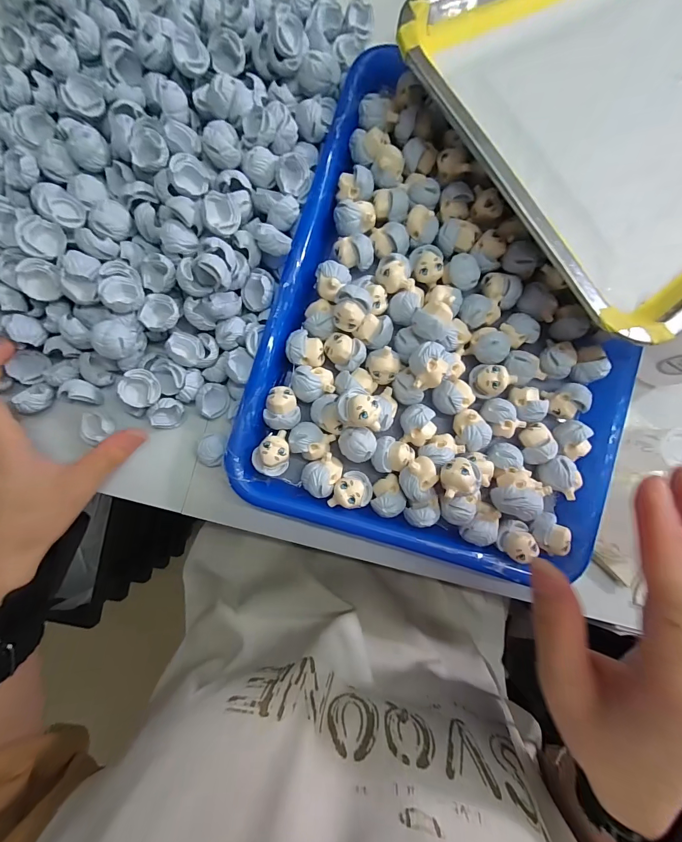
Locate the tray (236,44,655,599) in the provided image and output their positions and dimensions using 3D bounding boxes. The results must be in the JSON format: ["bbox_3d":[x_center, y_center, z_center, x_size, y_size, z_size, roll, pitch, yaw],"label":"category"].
[{"bbox_3d":[0.081,-0.066,0.246,0.244,0.036,0.306,17,86,-1],"label":"tray"}]

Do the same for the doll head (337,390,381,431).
[{"bbox_3d":[0.011,-0.007,0.227,0.027,0.027,0.023,9,87,-2],"label":"doll head"}]

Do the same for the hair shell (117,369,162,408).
[{"bbox_3d":[-0.131,-0.021,0.237,0.021,0.012,0.024,15,86,-1],"label":"hair shell"}]

